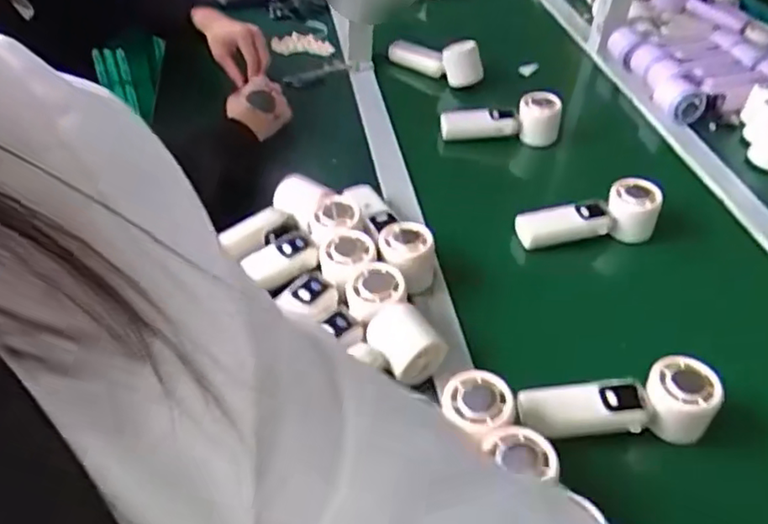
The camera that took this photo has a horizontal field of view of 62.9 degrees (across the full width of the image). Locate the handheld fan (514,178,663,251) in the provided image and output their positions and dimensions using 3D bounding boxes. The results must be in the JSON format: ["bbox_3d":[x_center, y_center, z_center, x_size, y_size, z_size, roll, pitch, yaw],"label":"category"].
[{"bbox_3d":[0.233,-0.056,0.731,0.160,0.065,0.045,-4,43,-8],"label":"handheld fan"}]

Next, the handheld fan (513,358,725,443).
[{"bbox_3d":[0.202,0.121,0.542,0.164,0.052,0.051,0,43,-4],"label":"handheld fan"}]

